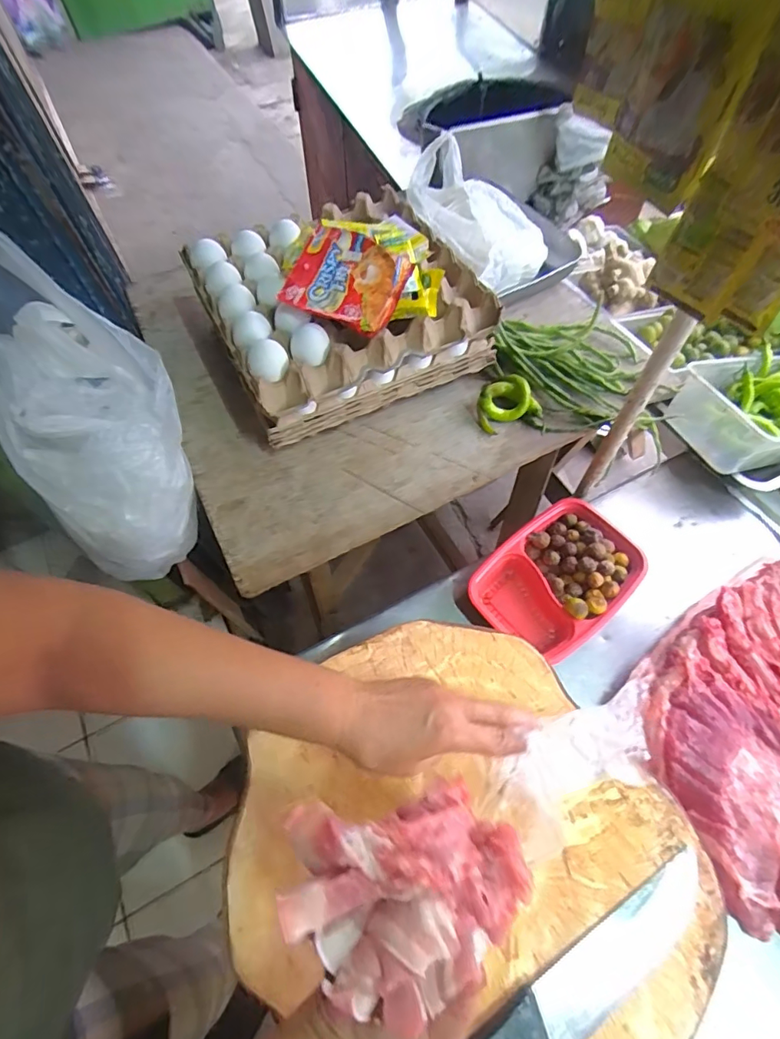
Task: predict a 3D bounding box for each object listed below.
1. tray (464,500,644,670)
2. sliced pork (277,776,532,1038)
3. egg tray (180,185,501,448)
[{"bbox_3d":[0.216,0.077,0.641,0.207,0.055,0.148,-37,66,-15],"label":"tray"},{"bbox_3d":[0.010,0.223,0.288,0.139,0.042,0.110,-9,62,-2],"label":"sliced pork"},{"bbox_3d":[-0.061,-0.266,0.611,0.297,0.138,0.271,-25,64,-10],"label":"egg tray"}]

